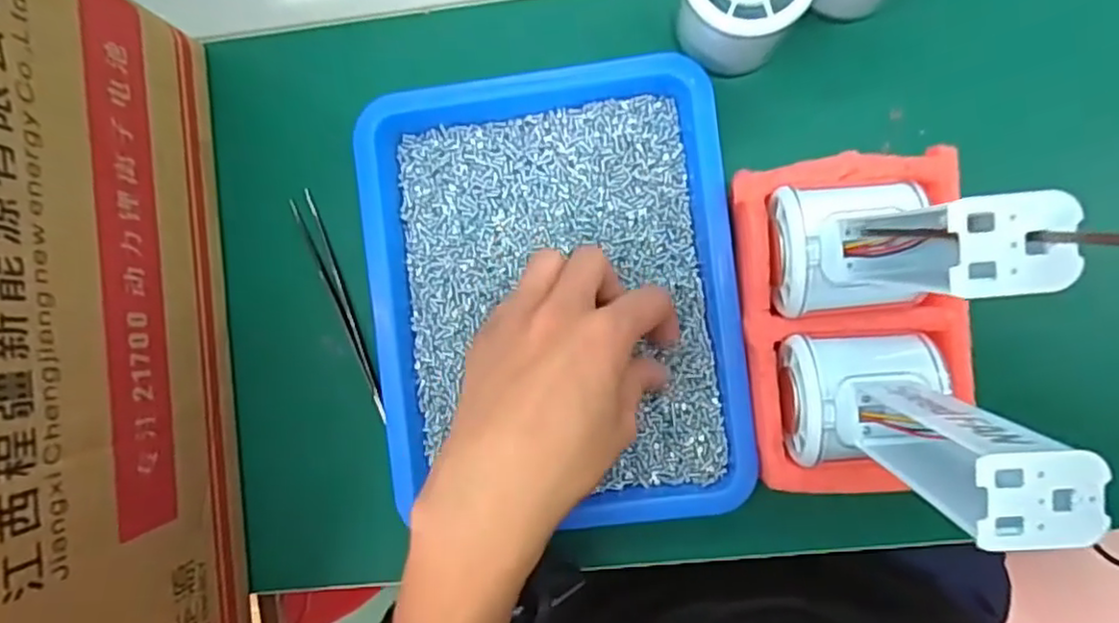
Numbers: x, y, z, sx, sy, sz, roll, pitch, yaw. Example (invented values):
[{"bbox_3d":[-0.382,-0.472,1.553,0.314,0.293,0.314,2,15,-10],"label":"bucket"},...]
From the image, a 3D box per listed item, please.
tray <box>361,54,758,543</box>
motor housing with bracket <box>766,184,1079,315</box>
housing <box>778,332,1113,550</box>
[{"bbox_3d":[-0.004,-0.008,0.327,0.172,0.021,0.219,-6,89,5],"label":"tray"},{"bbox_3d":[0.120,-0.028,0.232,0.064,0.126,0.055,-5,89,5],"label":"motor housing with bracket"},{"bbox_3d":[0.121,0.036,0.232,0.055,0.123,0.052,4,90,5],"label":"housing"}]

